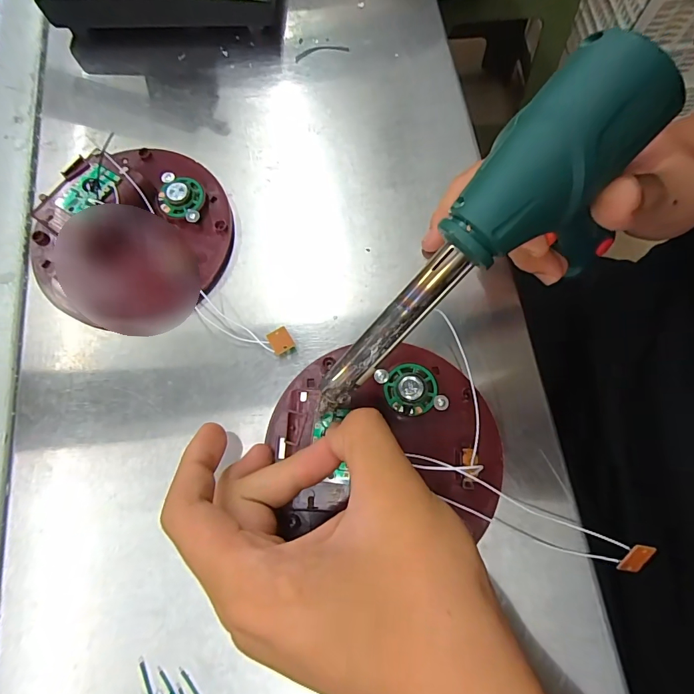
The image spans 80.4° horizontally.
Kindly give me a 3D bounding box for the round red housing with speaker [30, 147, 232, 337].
[{"bbox_3d":[-0.130,-0.071,0.251,0.109,0.024,0.117,0,74,1],"label":"round red housing with speaker"}]

